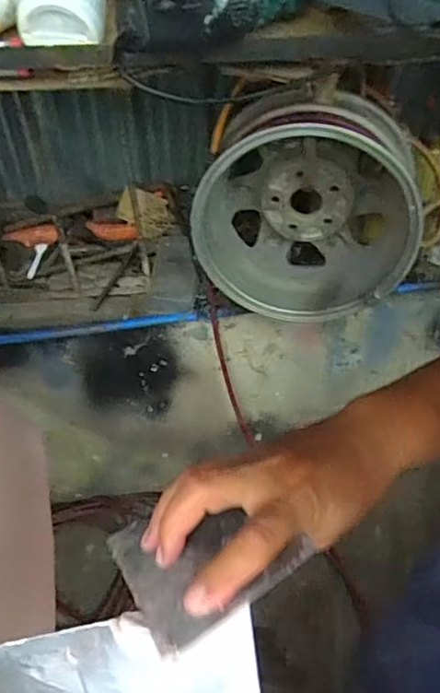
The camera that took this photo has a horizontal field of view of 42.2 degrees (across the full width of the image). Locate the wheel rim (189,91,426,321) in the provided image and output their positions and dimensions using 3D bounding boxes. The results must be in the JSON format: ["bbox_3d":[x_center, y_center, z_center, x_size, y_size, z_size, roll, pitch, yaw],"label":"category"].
[{"bbox_3d":[0.163,-0.257,1.042,0.380,0.358,0.207,6,45,8],"label":"wheel rim"}]

